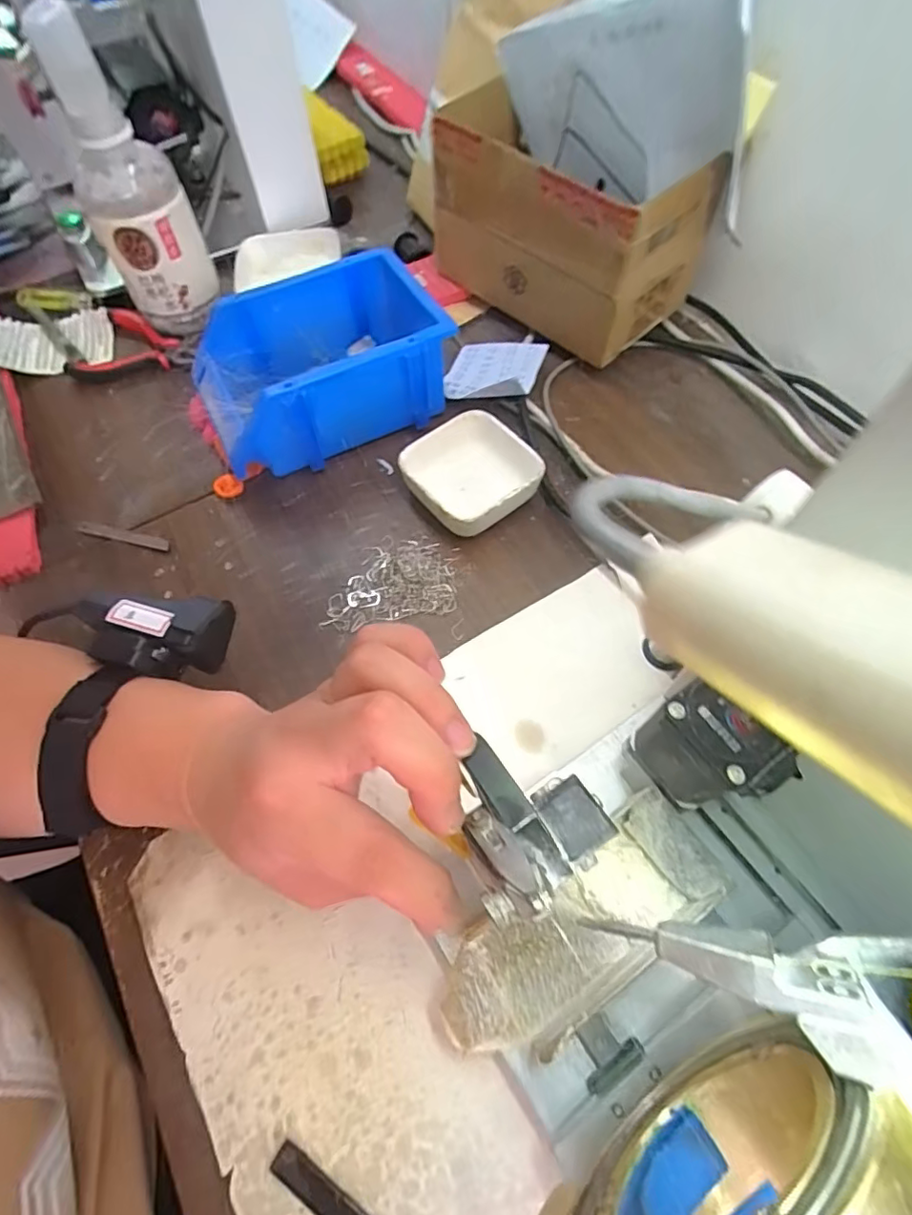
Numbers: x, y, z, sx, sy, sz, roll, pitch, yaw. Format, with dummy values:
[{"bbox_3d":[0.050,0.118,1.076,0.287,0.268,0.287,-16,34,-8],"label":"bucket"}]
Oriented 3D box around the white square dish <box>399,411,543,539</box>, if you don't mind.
[{"bbox_3d":[0.011,-0.096,0.406,0.084,0.026,0.083,-34,66,-15],"label":"white square dish"}]

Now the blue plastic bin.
[{"bbox_3d":[-0.102,-0.187,0.436,0.184,0.078,0.128,-24,64,-11],"label":"blue plastic bin"}]

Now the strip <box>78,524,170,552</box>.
[{"bbox_3d":[-0.243,-0.052,0.412,0.077,0.005,0.010,15,63,10],"label":"strip"}]

